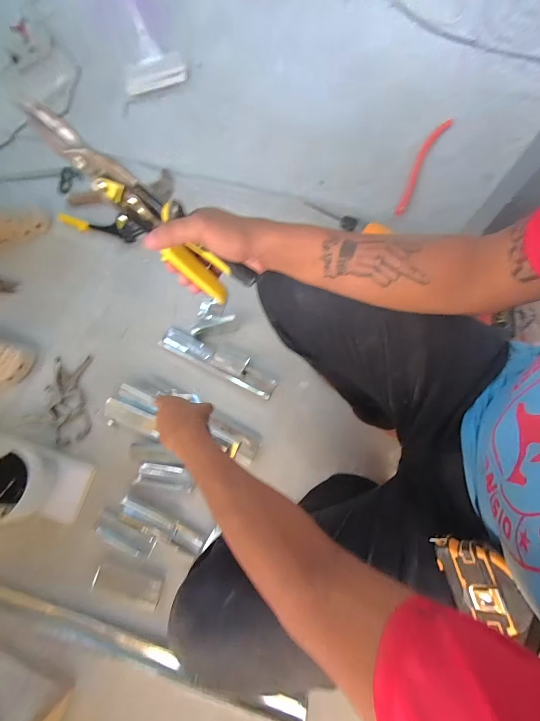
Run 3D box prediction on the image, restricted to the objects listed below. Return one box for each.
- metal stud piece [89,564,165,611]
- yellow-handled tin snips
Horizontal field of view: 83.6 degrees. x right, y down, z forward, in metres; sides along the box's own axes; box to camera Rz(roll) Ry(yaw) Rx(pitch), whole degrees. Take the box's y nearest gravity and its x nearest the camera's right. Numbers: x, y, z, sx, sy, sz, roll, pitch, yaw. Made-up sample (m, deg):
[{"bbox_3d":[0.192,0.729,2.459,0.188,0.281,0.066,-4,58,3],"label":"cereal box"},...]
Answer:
[{"bbox_3d":[-0.299,0.467,0.629,0.146,0.013,0.049,13,76,5],"label":"metal stud piece"},{"bbox_3d":[-0.118,-0.146,0.305,0.232,0.060,0.031,39,75,-32],"label":"yellow-handled tin snips"}]

